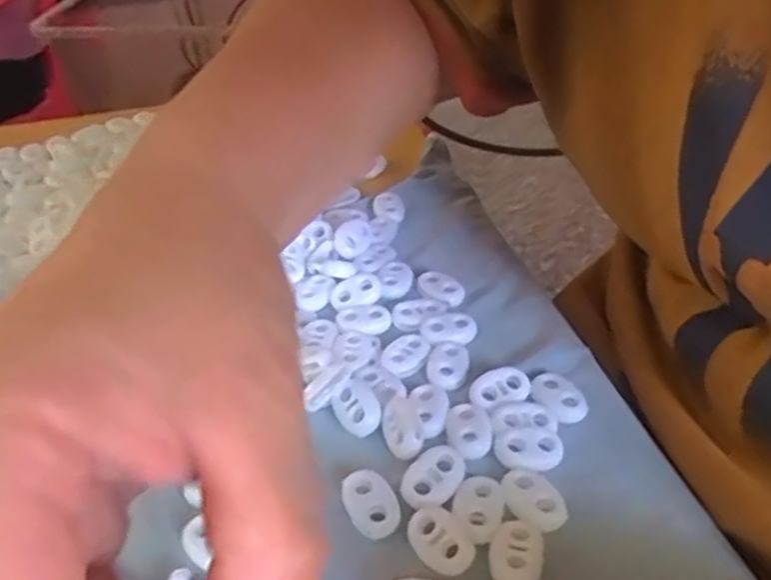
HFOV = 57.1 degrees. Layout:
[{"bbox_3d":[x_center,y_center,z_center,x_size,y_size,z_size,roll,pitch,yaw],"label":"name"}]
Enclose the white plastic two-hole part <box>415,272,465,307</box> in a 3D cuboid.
[{"bbox_3d":[0.022,-0.001,0.301,0.022,0.004,0.015,29,47,34],"label":"white plastic two-hole part"}]

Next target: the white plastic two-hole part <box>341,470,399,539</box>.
[{"bbox_3d":[-0.005,0.064,0.216,0.015,0.004,0.020,-18,41,-20],"label":"white plastic two-hole part"}]

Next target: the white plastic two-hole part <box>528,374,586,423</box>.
[{"bbox_3d":[0.060,0.037,0.248,0.015,0.004,0.022,-24,43,-26],"label":"white plastic two-hole part"}]

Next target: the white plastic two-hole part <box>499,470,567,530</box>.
[{"bbox_3d":[0.045,0.062,0.215,0.016,0.004,0.022,-19,41,-20],"label":"white plastic two-hole part"}]

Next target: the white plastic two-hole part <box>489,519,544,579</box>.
[{"bbox_3d":[0.037,0.074,0.201,0.014,0.004,0.021,8,39,12],"label":"white plastic two-hole part"}]

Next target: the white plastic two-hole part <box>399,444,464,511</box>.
[{"bbox_3d":[0.015,0.058,0.221,0.015,0.004,0.022,28,47,33],"label":"white plastic two-hole part"}]

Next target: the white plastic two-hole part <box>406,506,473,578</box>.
[{"bbox_3d":[0.016,0.071,0.205,0.016,0.004,0.021,-19,41,-21],"label":"white plastic two-hole part"}]

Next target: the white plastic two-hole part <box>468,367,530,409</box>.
[{"bbox_3d":[0.041,0.034,0.251,0.023,0.004,0.013,-15,40,-16],"label":"white plastic two-hole part"}]

